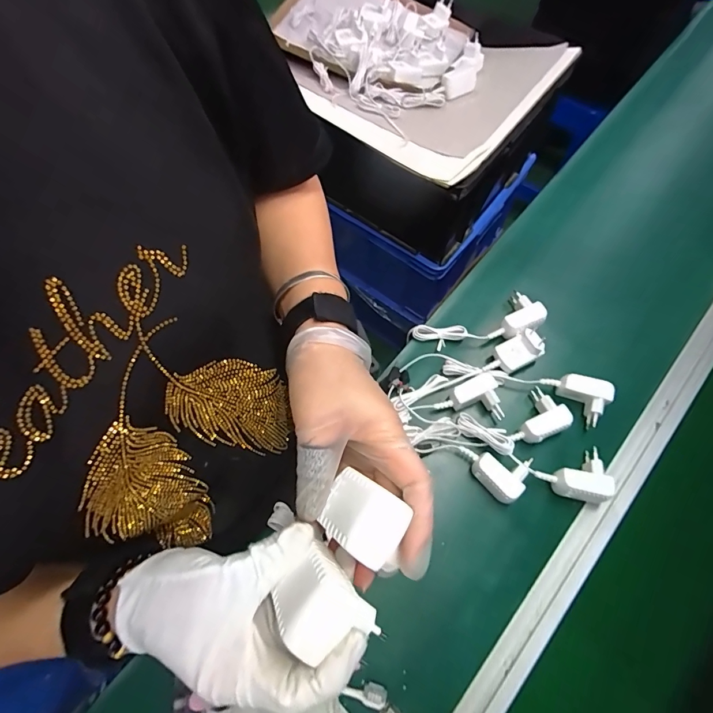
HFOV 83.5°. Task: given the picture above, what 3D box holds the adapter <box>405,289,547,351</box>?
[{"bbox_3d":[0.167,-0.042,0.561,0.175,0.046,0.064,-16,69,-3],"label":"adapter"}]

